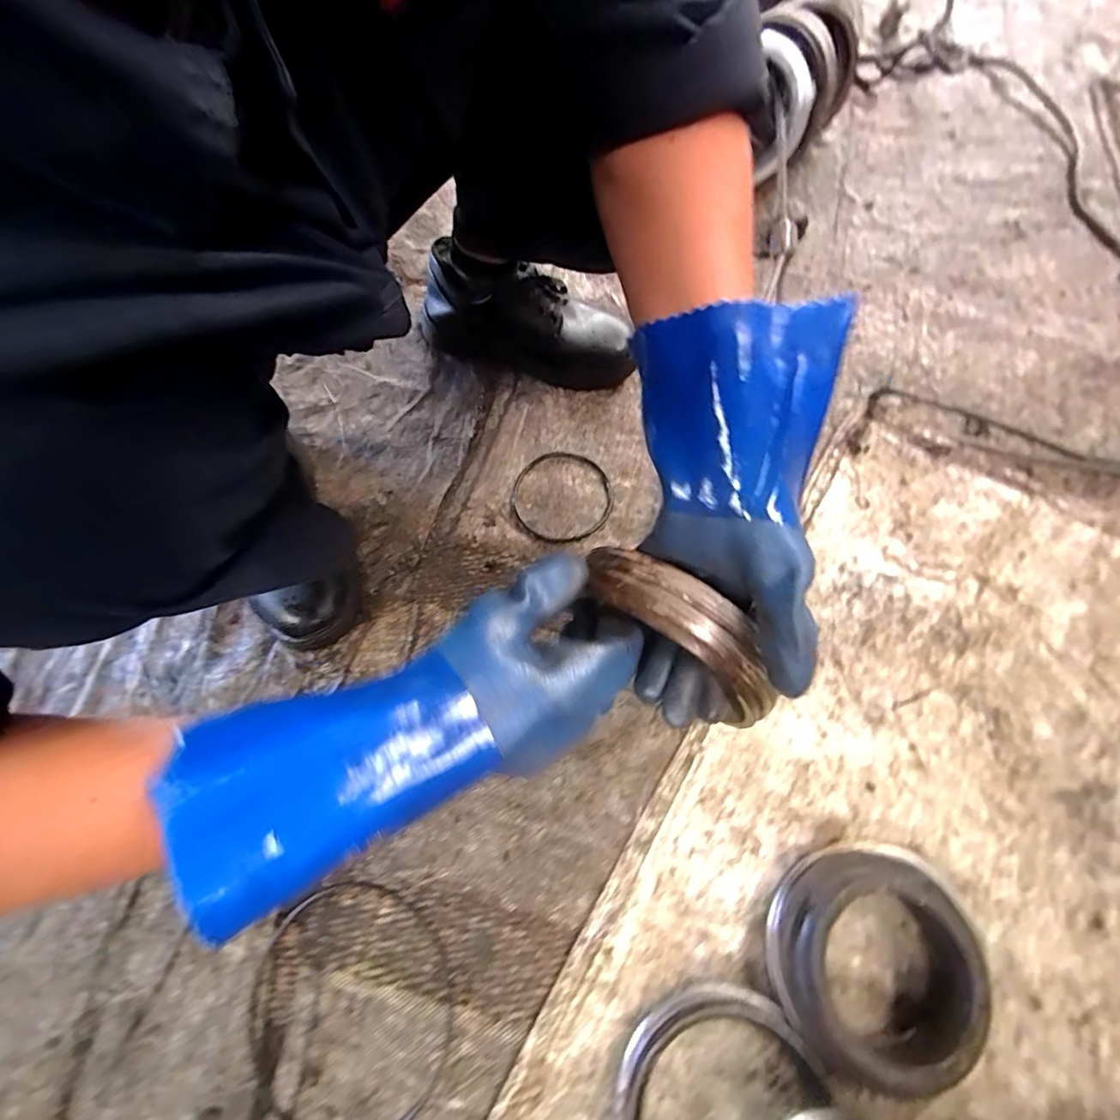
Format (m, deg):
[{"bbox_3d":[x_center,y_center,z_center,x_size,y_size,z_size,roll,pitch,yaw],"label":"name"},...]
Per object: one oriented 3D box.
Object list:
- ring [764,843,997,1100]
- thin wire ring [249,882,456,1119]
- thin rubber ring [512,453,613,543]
[{"bbox_3d":[0.244,0.306,0.397,0.142,0.057,0.150,-1,69,2],"label":"ring"},{"bbox_3d":[-0.167,0.359,0.413,0.172,0.004,0.160,-1,69,2],"label":"thin wire ring"},{"bbox_3d":[0.003,-0.071,0.574,0.110,0.004,0.112,-1,69,2],"label":"thin rubber ring"}]

